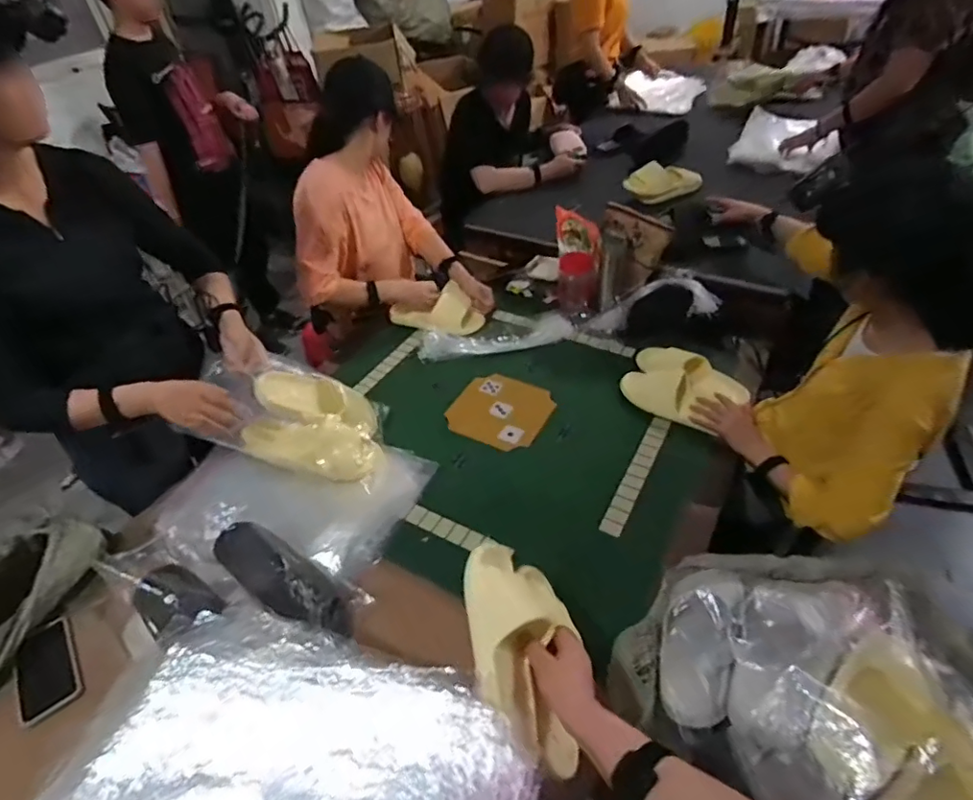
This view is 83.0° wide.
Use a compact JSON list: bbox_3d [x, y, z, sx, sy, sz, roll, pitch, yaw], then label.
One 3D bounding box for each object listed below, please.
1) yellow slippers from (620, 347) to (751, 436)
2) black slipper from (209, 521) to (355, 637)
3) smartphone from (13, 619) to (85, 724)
[{"bbox_3d":[0.469,-0.040,1.310,0.277,0.062,0.211,21,50,25],"label":"yellow slippers"},{"bbox_3d":[-0.336,0.295,0.908,0.264,0.087,0.101,34,53,6],"label":"black slipper"},{"bbox_3d":[-0.723,0.441,0.902,0.084,0.011,0.146,-22,57,-29],"label":"smartphone"}]

